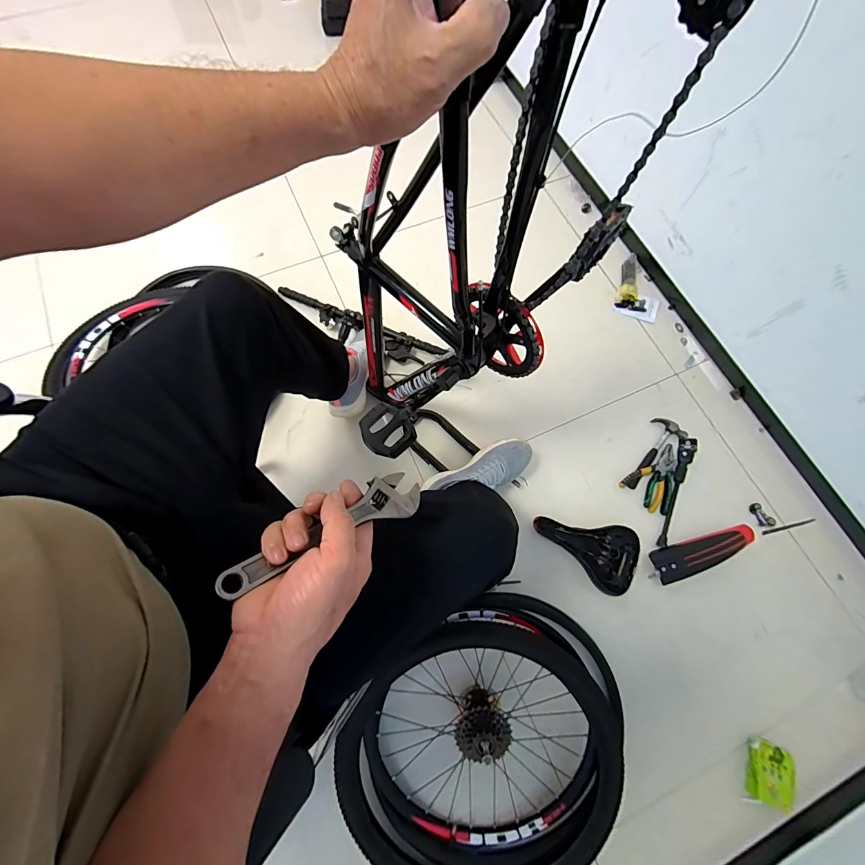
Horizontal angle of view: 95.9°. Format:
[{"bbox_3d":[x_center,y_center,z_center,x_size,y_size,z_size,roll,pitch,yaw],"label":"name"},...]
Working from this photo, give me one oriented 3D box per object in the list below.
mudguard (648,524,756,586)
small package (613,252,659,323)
[{"bbox_3d":[0.655,0.286,0.932,0.289,0.038,0.077,-16,71,-6],"label":"mudguard"},{"bbox_3d":[0.635,-0.451,1.197,0.130,0.042,0.225,12,70,4],"label":"small package"}]

